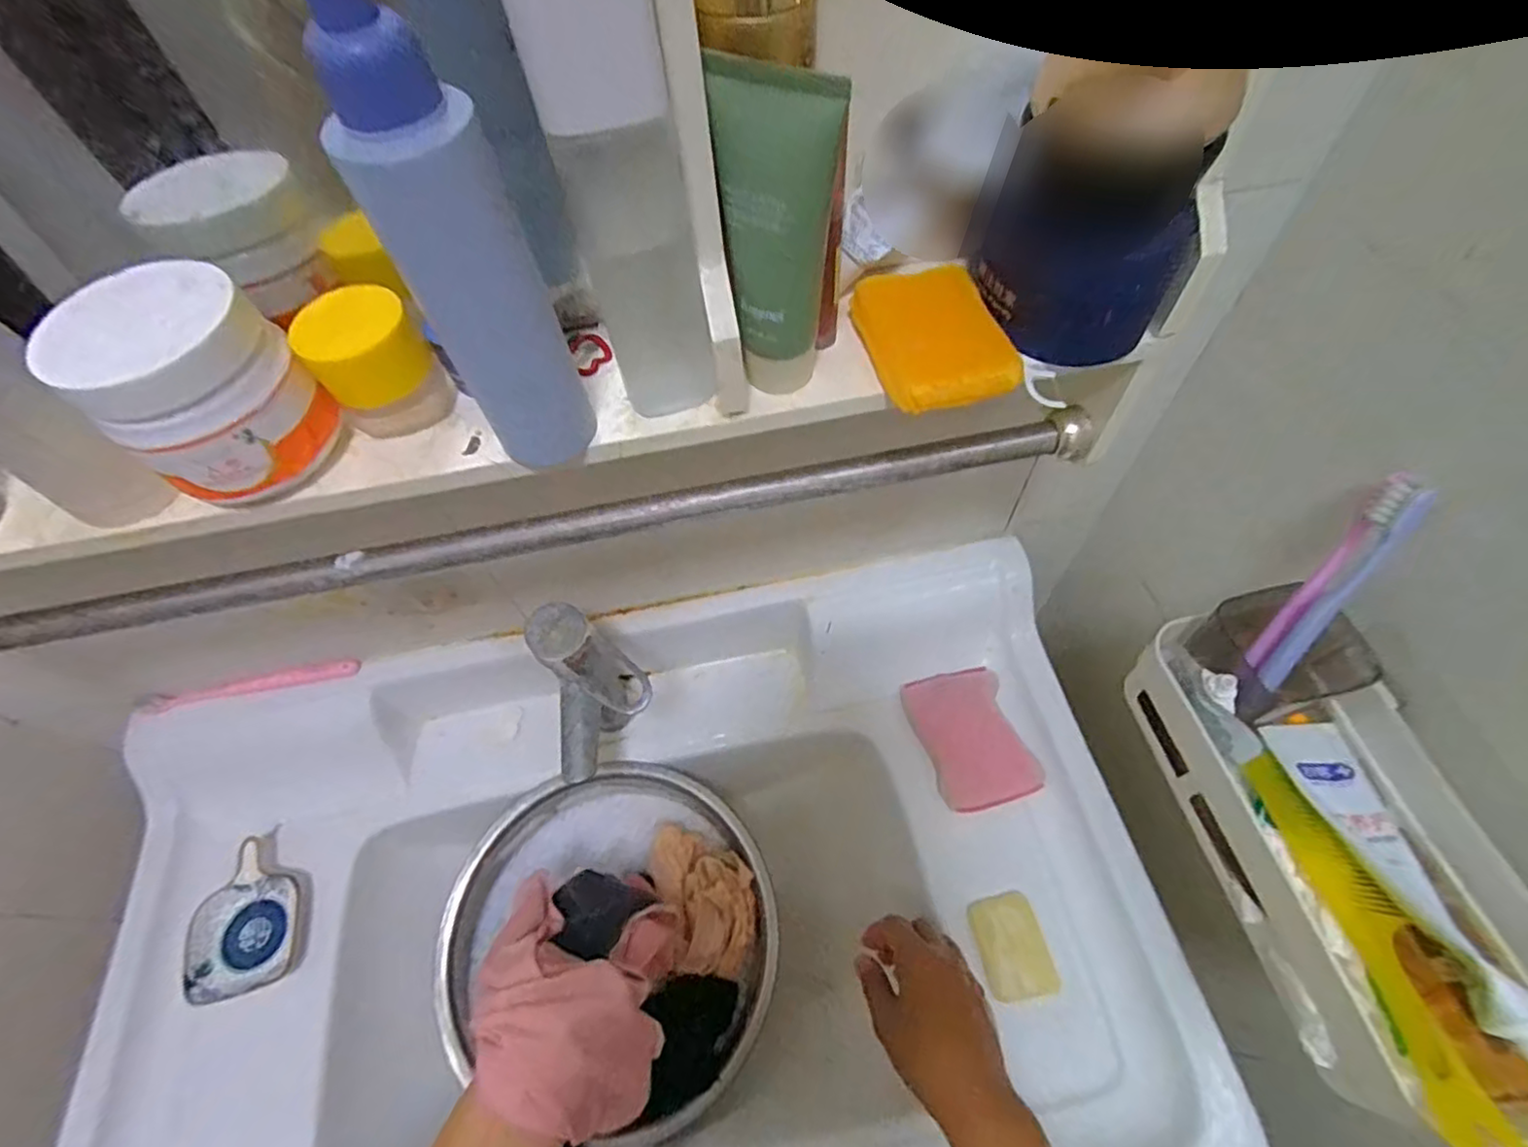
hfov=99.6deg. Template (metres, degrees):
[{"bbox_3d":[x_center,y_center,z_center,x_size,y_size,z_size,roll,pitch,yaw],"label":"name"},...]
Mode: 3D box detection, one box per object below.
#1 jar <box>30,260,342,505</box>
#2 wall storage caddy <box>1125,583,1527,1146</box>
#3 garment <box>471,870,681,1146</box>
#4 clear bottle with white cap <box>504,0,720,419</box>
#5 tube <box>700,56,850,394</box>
[{"bbox_3d":[-0.225,-0.075,0.259,0.065,0.069,0.066,-2,59,3],"label":"jar"},{"bbox_3d":[0.311,0.138,0.349,0.111,0.087,0.256,-10,59,-2],"label":"wall storage caddy"},{"bbox_3d":[-0.122,0.270,0.409,0.102,0.123,0.128,1,59,4],"label":"garment"},{"bbox_3d":[-0.045,-0.122,0.222,0.040,0.168,0.025,-15,59,-5],"label":"clear bottle with white cap"},{"bbox_3d":[0.007,-0.122,0.251,0.042,0.121,0.025,-7,59,0],"label":"tube"}]

